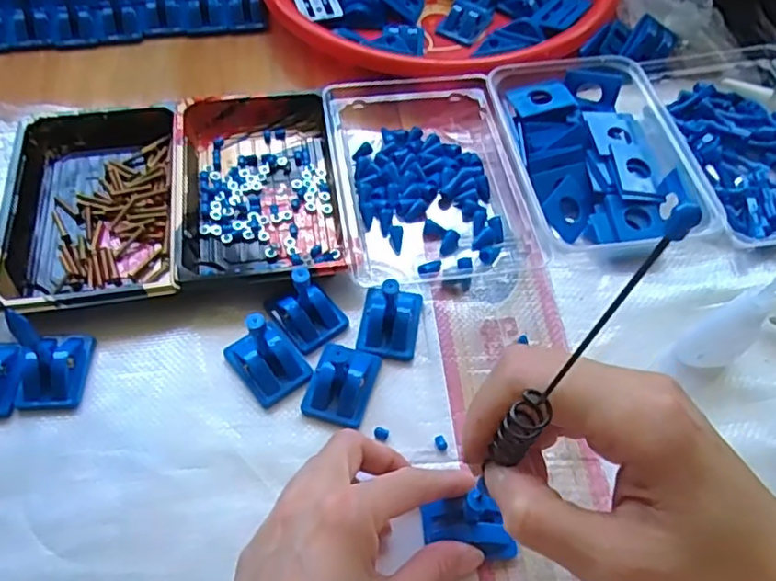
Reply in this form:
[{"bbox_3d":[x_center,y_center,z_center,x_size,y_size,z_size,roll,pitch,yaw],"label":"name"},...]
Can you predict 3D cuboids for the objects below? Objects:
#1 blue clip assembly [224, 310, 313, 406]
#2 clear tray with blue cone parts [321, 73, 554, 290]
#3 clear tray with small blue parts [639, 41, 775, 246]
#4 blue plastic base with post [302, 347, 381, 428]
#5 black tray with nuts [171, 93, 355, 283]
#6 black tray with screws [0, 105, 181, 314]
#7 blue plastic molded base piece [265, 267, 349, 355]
[{"bbox_3d":[-0.068,0.032,0.341,0.033,0.044,0.043,-36,64,-22],"label":"blue clip assembly"},{"bbox_3d":[0.023,-0.080,0.419,0.121,0.033,0.165,-12,58,-8],"label":"clear tray with blue cone parts"},{"bbox_3d":[0.260,-0.110,0.442,0.102,0.033,0.188,-6,57,-5],"label":"clear tray with small blue parts"},{"bbox_3d":[-0.026,0.050,0.346,0.033,0.018,0.043,14,58,8],"label":"blue plastic base with post"},{"bbox_3d":[-0.086,-0.074,0.420,0.100,0.023,0.149,-8,57,-6],"label":"black tray with nuts"},{"bbox_3d":[-0.189,-0.056,0.407,0.109,0.023,0.158,-8,57,-6],"label":"black tray with screws"},{"bbox_3d":[-0.048,0.004,0.358,0.036,0.043,0.043,-30,62,-19],"label":"blue plastic molded base piece"}]

